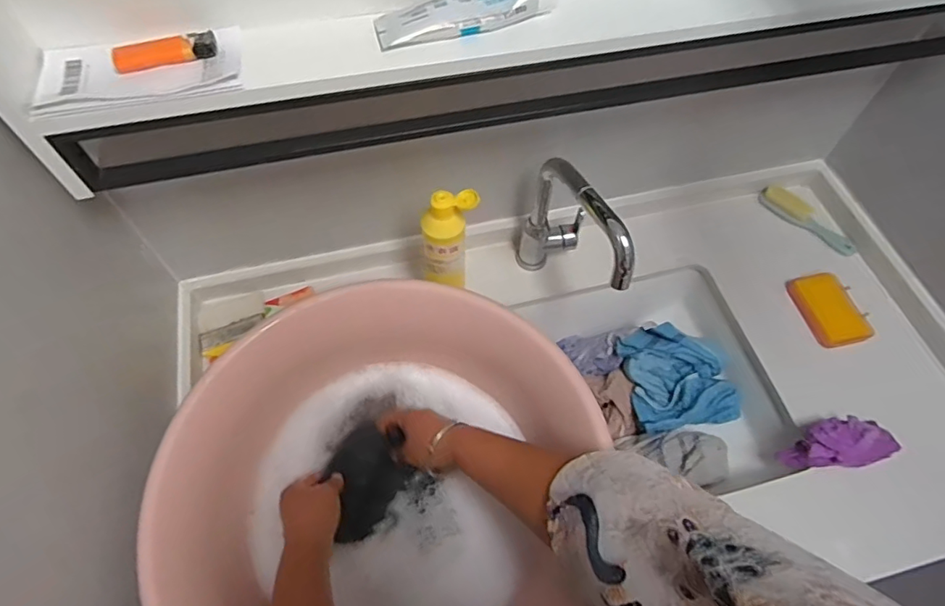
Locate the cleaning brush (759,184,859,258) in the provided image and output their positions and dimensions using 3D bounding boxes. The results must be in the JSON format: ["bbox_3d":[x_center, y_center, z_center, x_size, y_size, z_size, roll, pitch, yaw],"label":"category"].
[{"bbox_3d":[0.547,-0.135,0.881,0.164,0.038,0.033,37,66,18],"label":"cleaning brush"}]

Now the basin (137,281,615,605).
[{"bbox_3d":[-0.092,0.179,0.566,0.387,0.141,0.386,1,60,-1],"label":"basin"}]

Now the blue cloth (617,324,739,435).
[{"bbox_3d":[0.305,0.107,0.804,0.145,0.051,0.152,-6,61,-5],"label":"blue cloth"}]

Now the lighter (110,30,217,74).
[{"bbox_3d":[-0.257,-0.210,0.450,0.079,0.013,0.023,-16,62,-10],"label":"lighter"}]

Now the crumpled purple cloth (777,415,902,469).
[{"bbox_3d":[0.458,0.180,0.676,0.105,0.074,0.062,-13,62,-8],"label":"crumpled purple cloth"}]

